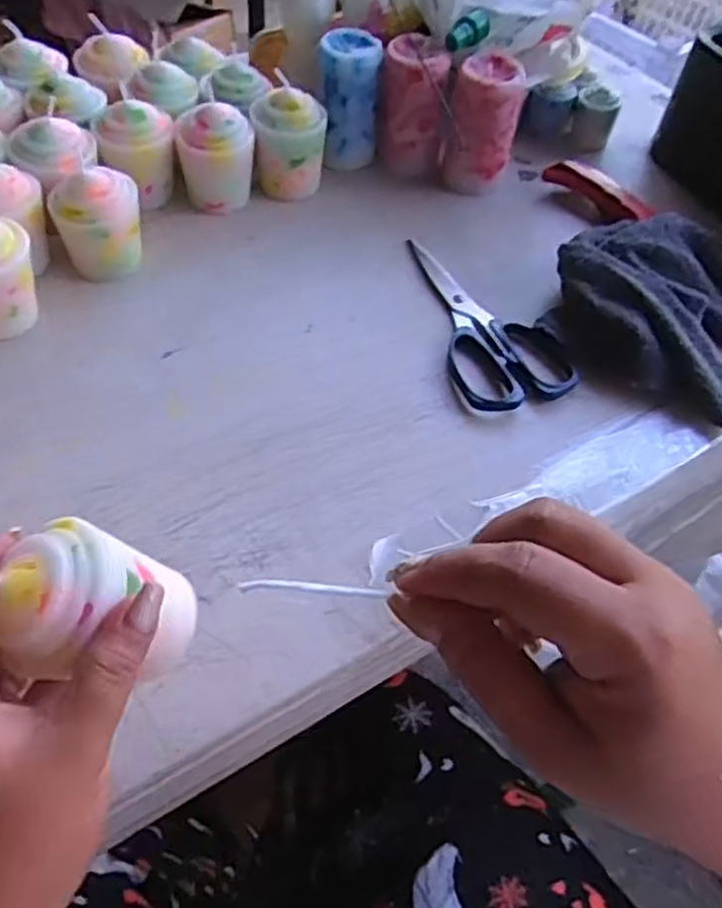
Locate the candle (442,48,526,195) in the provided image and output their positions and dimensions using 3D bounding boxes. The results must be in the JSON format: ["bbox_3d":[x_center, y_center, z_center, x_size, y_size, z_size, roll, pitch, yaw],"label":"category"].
[{"bbox_3d":[0.098,-0.261,0.609,0.050,0.094,0.050,17,53,8],"label":"candle"}]

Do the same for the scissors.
[{"bbox_3d":[0.074,-0.098,0.530,0.077,0.011,0.175,-17,56,-17],"label":"scissors"}]

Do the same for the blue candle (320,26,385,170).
[{"bbox_3d":[-0.011,-0.286,0.619,0.045,0.091,0.045,1,52,-5],"label":"blue candle"}]

